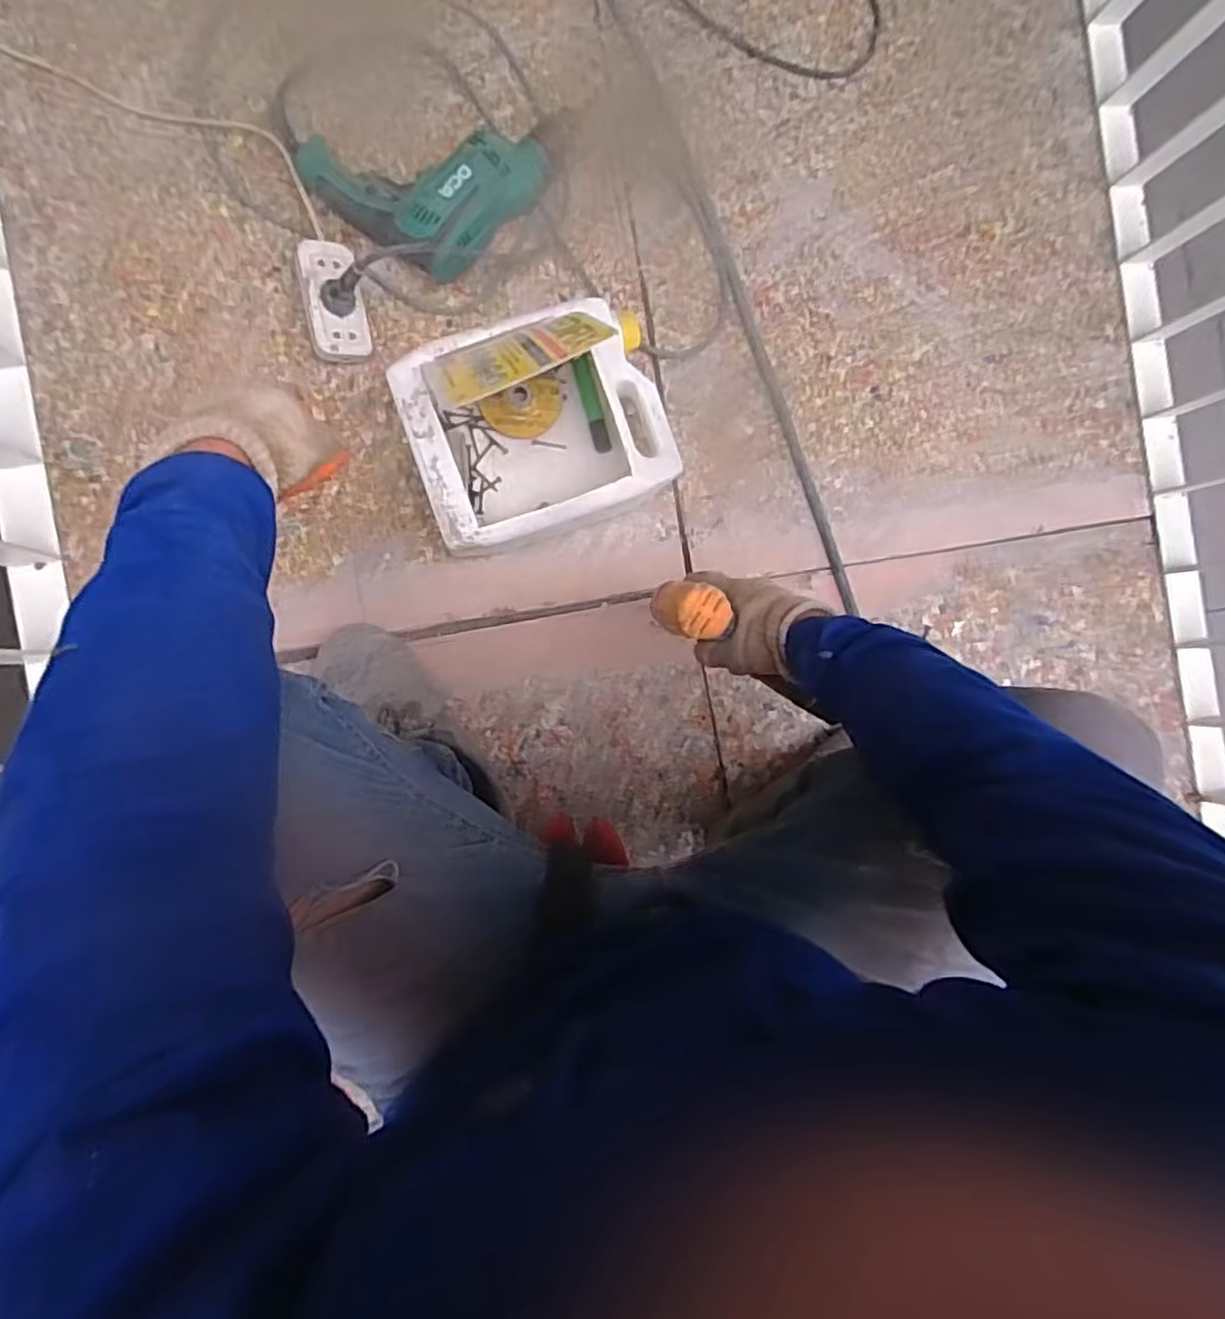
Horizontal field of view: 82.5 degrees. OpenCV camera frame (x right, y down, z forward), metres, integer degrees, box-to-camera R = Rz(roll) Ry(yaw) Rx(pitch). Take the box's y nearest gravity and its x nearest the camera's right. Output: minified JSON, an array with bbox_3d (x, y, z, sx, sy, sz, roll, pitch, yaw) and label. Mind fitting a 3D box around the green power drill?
[{"bbox_3d":[-0.173,-0.493,0.743,0.284,0.066,0.157,-10,92,-8],"label":"green power drill"}]

